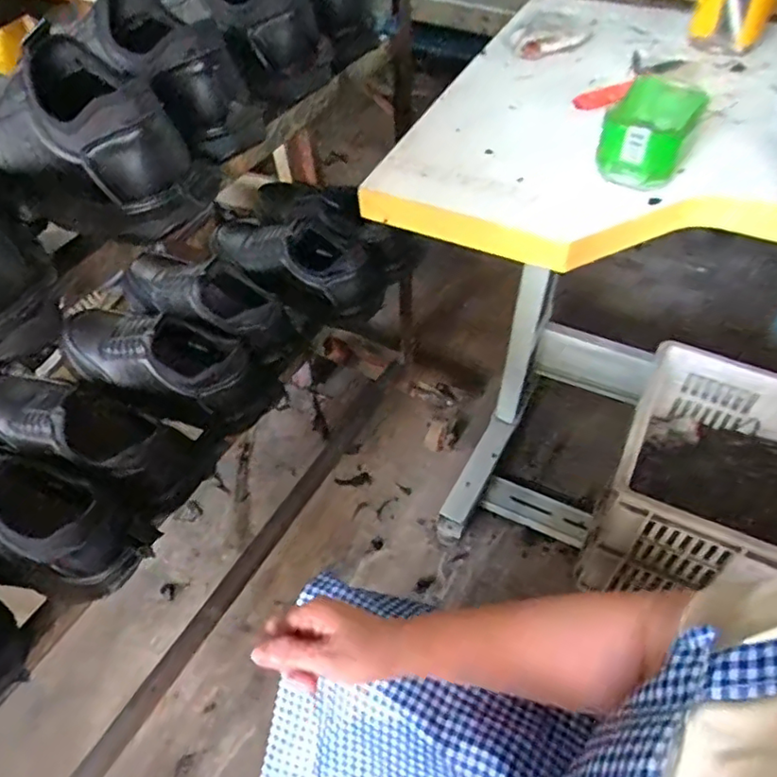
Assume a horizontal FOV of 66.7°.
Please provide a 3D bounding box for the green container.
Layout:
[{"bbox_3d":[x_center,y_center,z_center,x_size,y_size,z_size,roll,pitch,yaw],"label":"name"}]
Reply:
[{"bbox_3d":[0.243,-0.237,0.552,0.075,0.058,0.097,25,57,18],"label":"green container"}]

